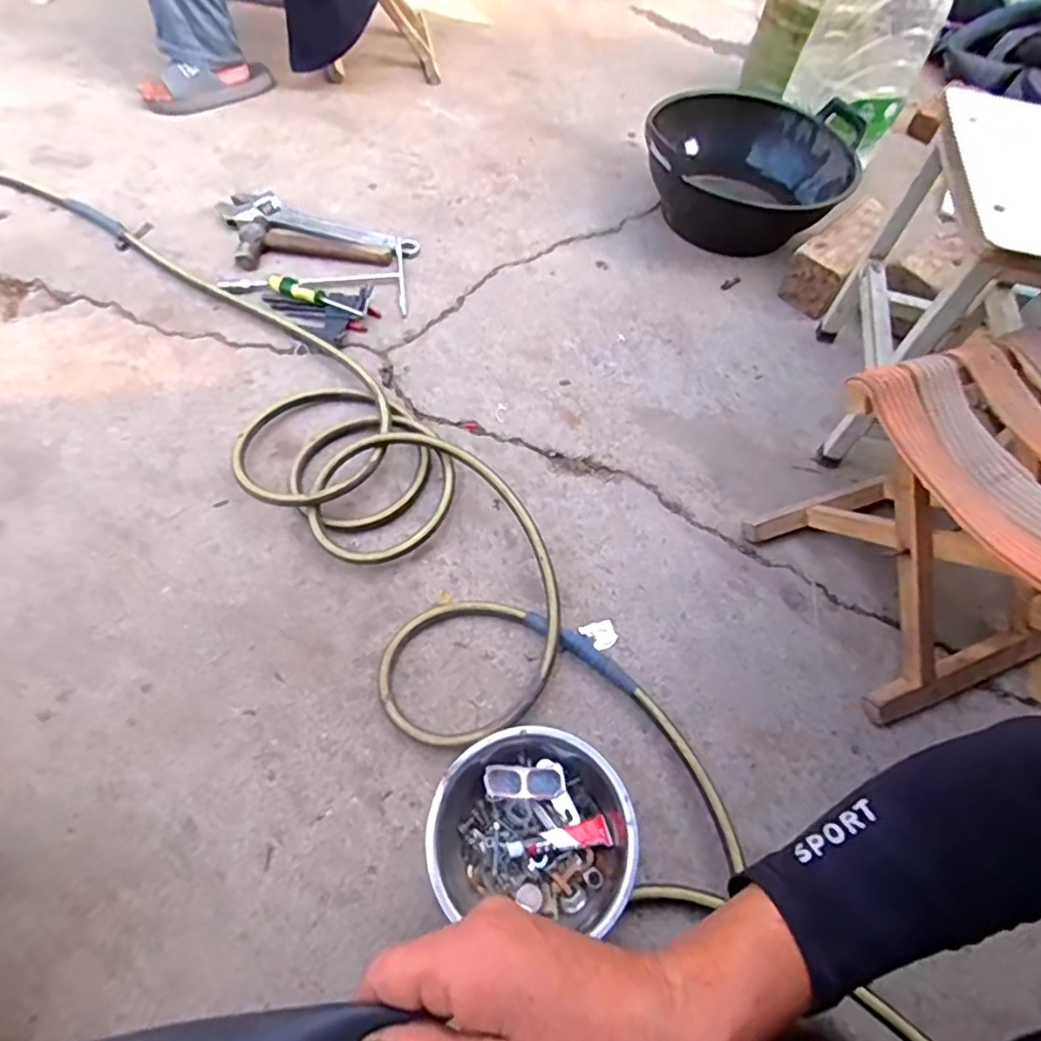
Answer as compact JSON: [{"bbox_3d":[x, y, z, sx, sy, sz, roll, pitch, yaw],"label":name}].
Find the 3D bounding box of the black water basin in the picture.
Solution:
[{"bbox_3d":[0.403,-0.626,1.120,0.364,0.145,0.286,11,59,4],"label":"black water basin"}]

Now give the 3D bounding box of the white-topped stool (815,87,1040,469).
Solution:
[{"bbox_3d":[0.592,-0.264,0.799,0.280,0.370,0.294,17,59,4],"label":"white-topped stool"}]

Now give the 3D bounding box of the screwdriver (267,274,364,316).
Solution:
[{"bbox_3d":[-0.320,-0.346,0.969,0.163,0.029,0.026,26,64,11],"label":"screwdriver"}]

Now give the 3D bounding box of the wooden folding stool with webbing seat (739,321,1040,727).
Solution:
[{"bbox_3d":[0.492,0.001,0.673,0.303,0.283,0.283,-19,62,-13],"label":"wooden folding stool with webbing seat"}]

